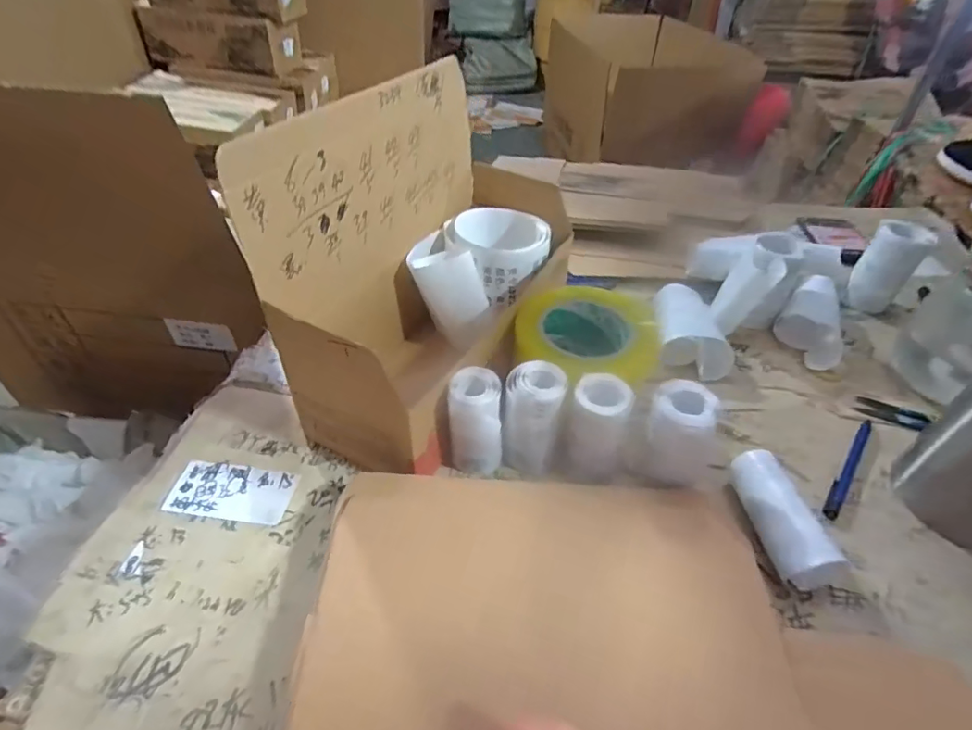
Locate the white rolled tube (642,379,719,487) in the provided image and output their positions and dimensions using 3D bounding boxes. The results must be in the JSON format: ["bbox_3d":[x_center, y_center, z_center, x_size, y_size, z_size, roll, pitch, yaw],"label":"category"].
[{"bbox_3d":[0.150,0.055,0.416,0.048,0.080,0.043,16,48,20],"label":"white rolled tube"}]

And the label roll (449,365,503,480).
[{"bbox_3d":[-0.009,0.050,0.432,0.038,0.095,0.040,2,42,-2],"label":"label roll"}]

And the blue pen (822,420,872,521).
[{"bbox_3d":[0.320,0.089,0.467,0.015,0.010,0.127,34,53,26],"label":"blue pen"}]

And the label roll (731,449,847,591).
[{"bbox_3d":[0.225,0.118,0.411,0.041,0.046,0.103,-9,44,-13],"label":"label roll"}]

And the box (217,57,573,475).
[{"bbox_3d":[-0.040,-0.095,0.489,0.156,0.252,0.321,20,45,17],"label":"box"}]

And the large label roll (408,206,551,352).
[{"bbox_3d":[-0.003,-0.098,0.553,0.152,0.079,0.110,-34,51,-26],"label":"large label roll"}]

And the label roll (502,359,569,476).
[{"bbox_3d":[0.040,0.044,0.432,0.045,0.092,0.046,12,47,16],"label":"label roll"}]

